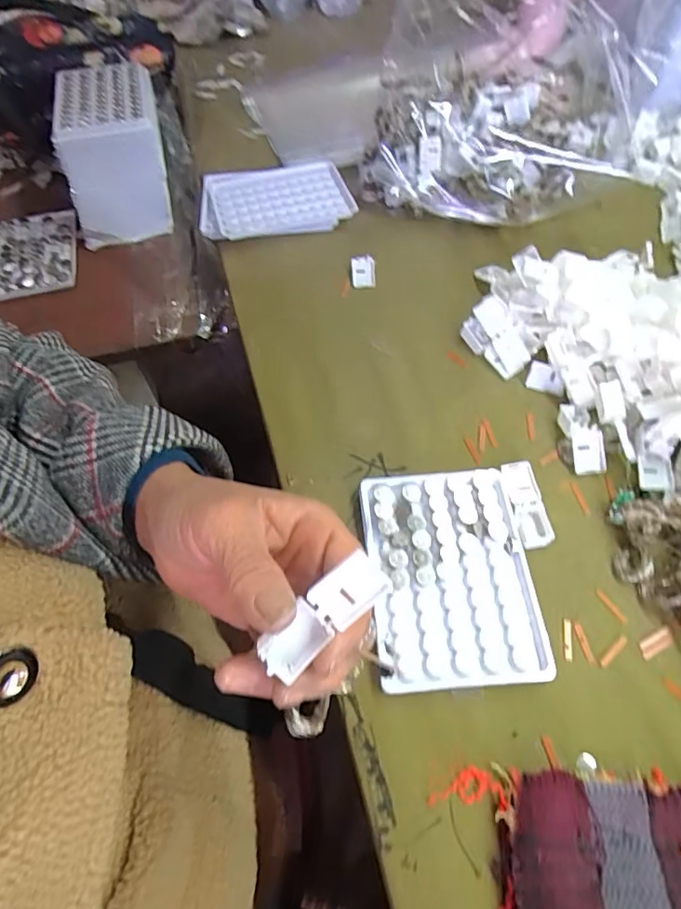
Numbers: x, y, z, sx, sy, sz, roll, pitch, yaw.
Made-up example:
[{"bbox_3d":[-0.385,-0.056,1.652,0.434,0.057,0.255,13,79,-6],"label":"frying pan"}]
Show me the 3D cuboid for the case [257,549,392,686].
[{"bbox_3d":[-0.007,0.062,0.200,0.019,0.012,0.056,42,102,-6],"label":"case"}]

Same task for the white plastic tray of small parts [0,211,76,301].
[{"bbox_3d":[-0.331,-0.214,0.570,0.099,0.012,0.127,-16,58,-6],"label":"white plastic tray of small parts"}]

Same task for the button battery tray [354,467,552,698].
[{"bbox_3d":[0.064,0.071,0.323,0.093,0.015,0.130,-5,58,0],"label":"button battery tray"}]

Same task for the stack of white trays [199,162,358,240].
[{"bbox_3d":[-0.065,-0.247,0.528,0.144,0.020,0.095,-10,58,-3],"label":"stack of white trays"}]

